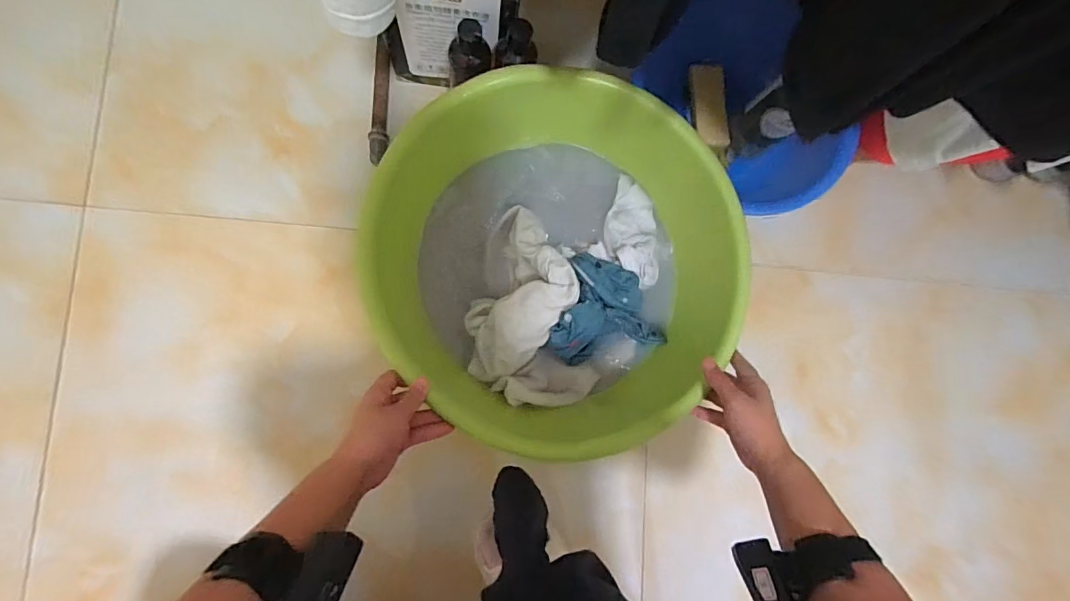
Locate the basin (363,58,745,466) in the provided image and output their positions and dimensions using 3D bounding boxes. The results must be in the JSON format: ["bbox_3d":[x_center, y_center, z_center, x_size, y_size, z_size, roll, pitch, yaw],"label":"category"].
[{"bbox_3d":[0.022,-0.051,0.612,0.429,0.151,0.424,1,85,-8],"label":"basin"}]

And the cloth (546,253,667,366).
[{"bbox_3d":[0.087,0.009,0.640,0.155,0.052,0.139,-15,85,-10],"label":"cloth"}]

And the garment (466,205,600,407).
[{"bbox_3d":[-0.018,0.019,0.637,0.154,0.072,0.268,-17,86,-10],"label":"garment"}]

